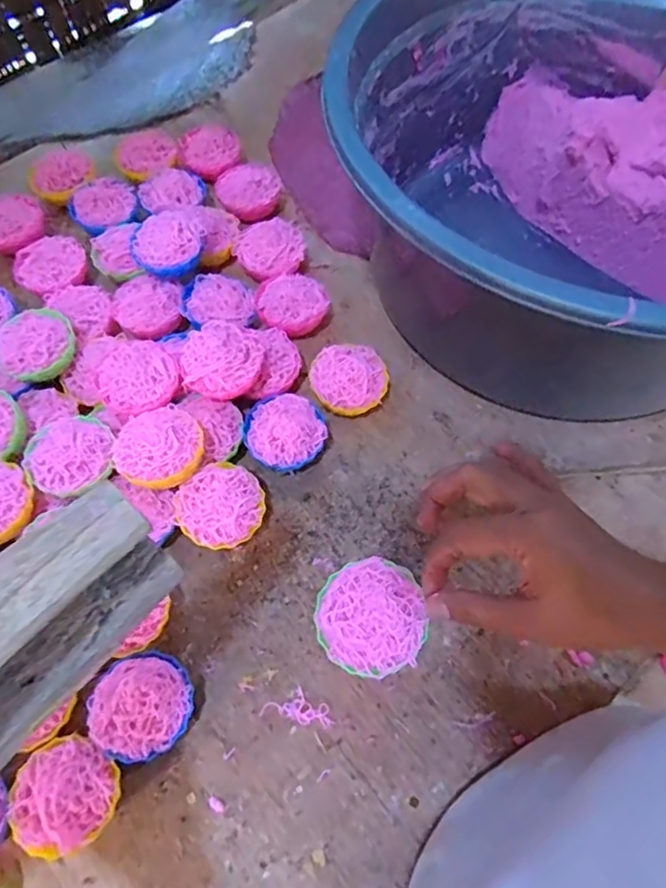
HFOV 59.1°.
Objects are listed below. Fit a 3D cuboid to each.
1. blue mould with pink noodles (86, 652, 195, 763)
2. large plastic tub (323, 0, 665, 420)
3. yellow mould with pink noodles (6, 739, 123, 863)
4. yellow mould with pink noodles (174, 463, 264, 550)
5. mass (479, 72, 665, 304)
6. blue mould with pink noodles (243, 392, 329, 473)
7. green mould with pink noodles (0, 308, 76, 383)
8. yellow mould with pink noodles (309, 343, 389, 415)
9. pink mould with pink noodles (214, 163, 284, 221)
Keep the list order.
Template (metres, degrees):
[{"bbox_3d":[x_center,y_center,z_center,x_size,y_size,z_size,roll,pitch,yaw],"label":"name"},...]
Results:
[{"bbox_3d":[-0.118,0.165,0.370,0.058,0.040,0.058,0,64,0],"label":"blue mould with pink noodles"},{"bbox_3d":[0.197,-0.203,0.471,0.395,0.184,0.379,0,64,0],"label":"large plastic tub"},{"bbox_3d":[-0.160,0.211,0.353,0.058,0.032,0.060,0,64,0],"label":"yellow mould with pink noodles"},{"bbox_3d":[-0.080,0.047,0.429,0.057,0.036,0.060,0,64,0],"label":"yellow mould with pink noodles"},{"bbox_3d":[0.276,-0.243,0.530,0.305,0.109,0.141,40,71,18],"label":"mass"},{"bbox_3d":[-0.037,-0.007,0.455,0.059,0.034,0.061,0,64,0],"label":"blue mould with pink noodles"},{"bbox_3d":[-0.234,-0.076,0.462,0.061,0.035,0.059,0,64,0],"label":"green mould with pink noodles"},{"bbox_3d":[0.013,-0.049,0.476,0.060,0.034,0.058,0,64,0],"label":"yellow mould with pink noodles"},{"bbox_3d":[-0.079,-0.240,0.559,0.059,0.027,0.051,2,64,1],"label":"pink mould with pink noodles"}]

